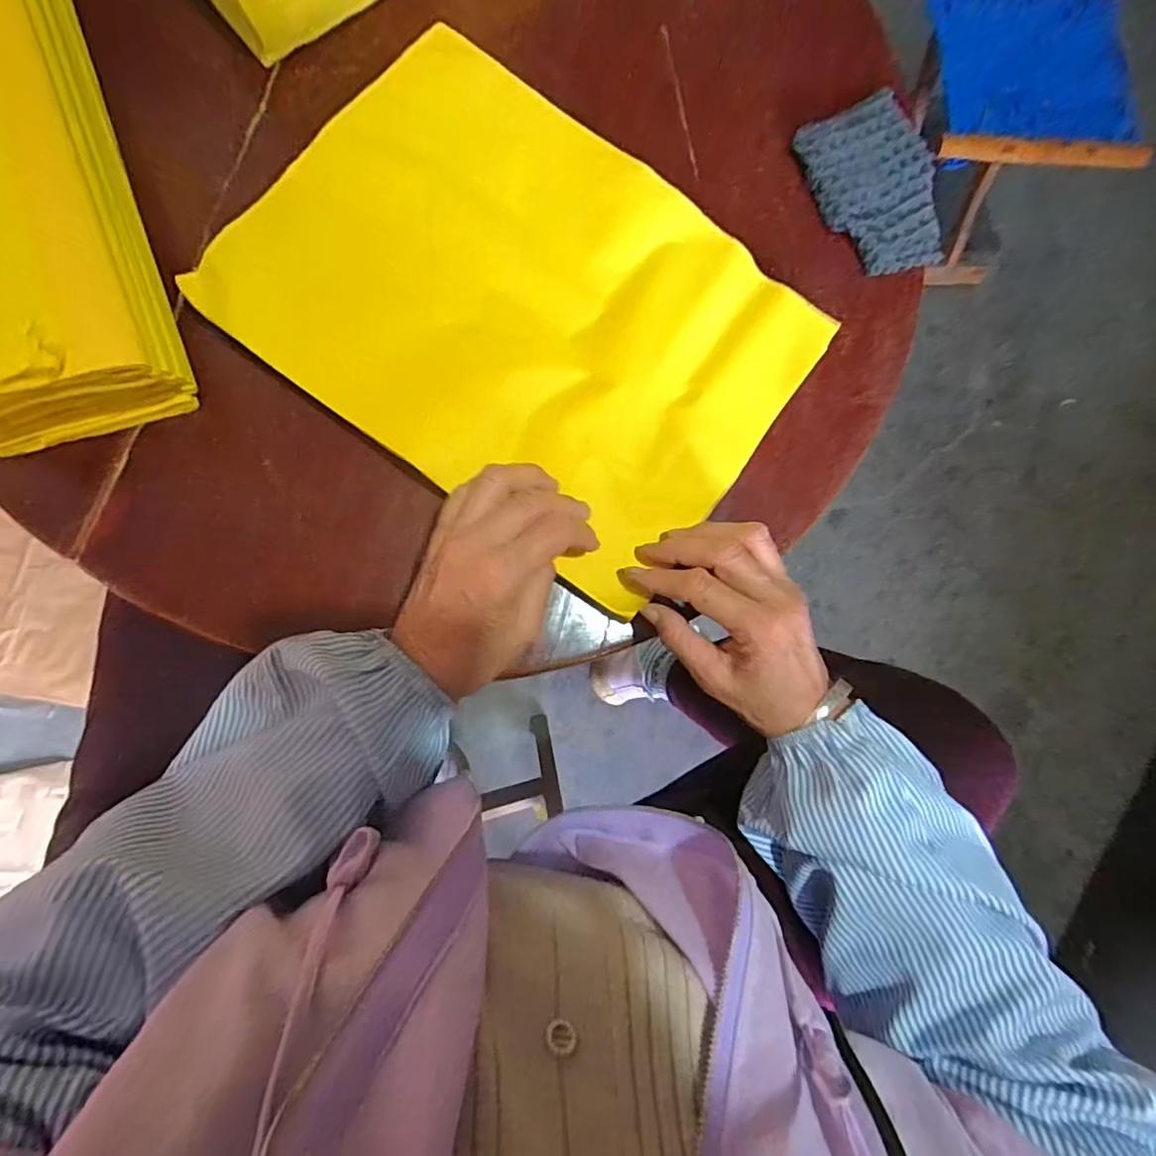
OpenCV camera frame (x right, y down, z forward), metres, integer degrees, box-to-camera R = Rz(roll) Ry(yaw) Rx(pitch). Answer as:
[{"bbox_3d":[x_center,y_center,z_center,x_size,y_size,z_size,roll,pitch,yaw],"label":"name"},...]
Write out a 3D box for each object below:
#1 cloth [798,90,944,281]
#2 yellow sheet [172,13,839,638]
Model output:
[{"bbox_3d":[0.235,-0.307,0.444,0.103,0.018,0.136,-24,90,-10],"label":"cloth"},{"bbox_3d":[-0.028,-0.176,0.383,0.348,0.021,0.255,37,81,-4],"label":"yellow sheet"}]

